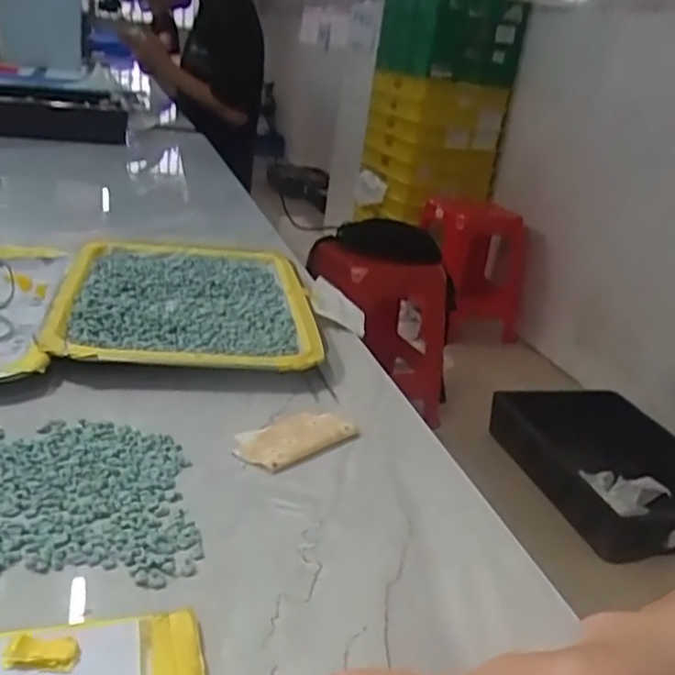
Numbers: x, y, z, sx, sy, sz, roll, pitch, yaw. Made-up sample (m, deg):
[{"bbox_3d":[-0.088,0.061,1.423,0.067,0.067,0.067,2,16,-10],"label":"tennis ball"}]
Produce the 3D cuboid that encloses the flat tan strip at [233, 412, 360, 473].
[{"bbox_3d":[-0.025,0.056,0.408,0.042,0.004,0.071,24,27,37],"label":"flat tan strip"}]

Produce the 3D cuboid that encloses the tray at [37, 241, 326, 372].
[{"bbox_3d":[-0.118,-0.029,0.568,0.184,0.021,0.257,2,22,-14],"label":"tray"}]

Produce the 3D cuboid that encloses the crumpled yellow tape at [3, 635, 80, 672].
[{"bbox_3d":[-0.103,0.110,0.251,0.024,0.005,0.012,4,21,-10],"label":"crumpled yellow tape"}]

